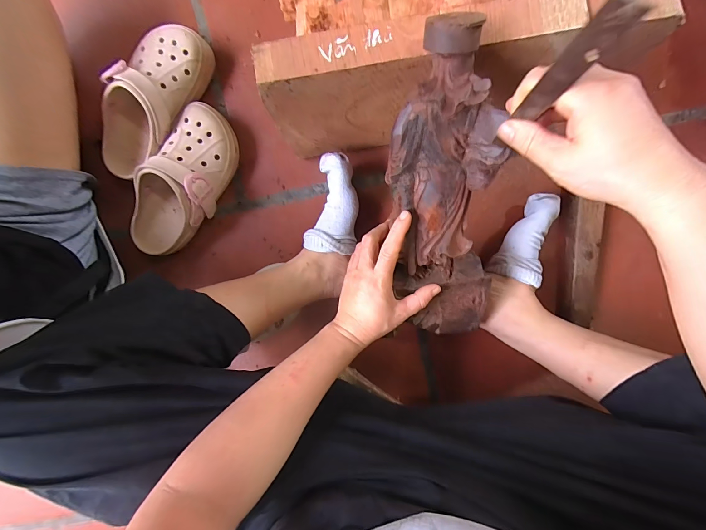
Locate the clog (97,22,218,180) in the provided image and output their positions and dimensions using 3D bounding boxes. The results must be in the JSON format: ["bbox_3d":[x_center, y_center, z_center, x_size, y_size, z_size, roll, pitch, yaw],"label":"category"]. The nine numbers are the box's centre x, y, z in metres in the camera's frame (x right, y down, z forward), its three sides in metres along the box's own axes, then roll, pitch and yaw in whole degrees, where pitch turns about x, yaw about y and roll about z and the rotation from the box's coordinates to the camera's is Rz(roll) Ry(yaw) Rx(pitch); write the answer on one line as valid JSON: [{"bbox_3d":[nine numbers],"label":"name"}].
[{"bbox_3d":[-0.308,-0.245,0.494,0.102,0.087,0.242,31,97,-2],"label":"clog"}]

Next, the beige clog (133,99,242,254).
[{"bbox_3d":[-0.264,-0.122,0.506,0.103,0.092,0.237,35,96,-2],"label":"beige clog"}]

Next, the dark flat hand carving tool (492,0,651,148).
[{"bbox_3d":[0.134,-0.120,0.226,0.018,0.136,0.004,40,82,3],"label":"dark flat hand carving tool"}]

